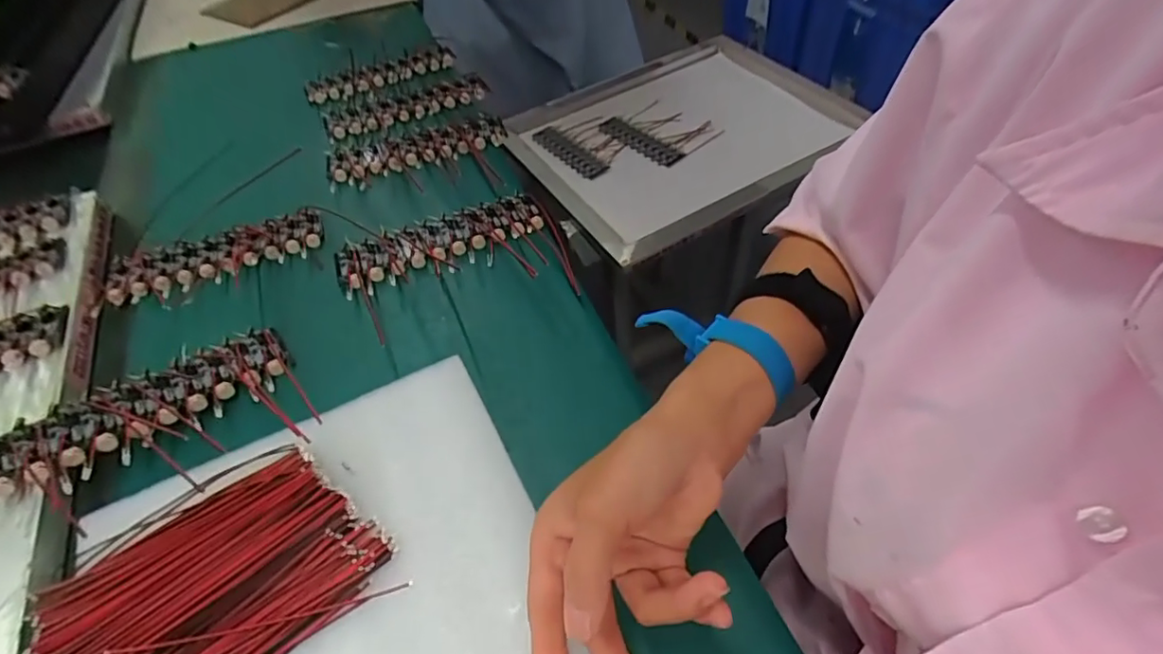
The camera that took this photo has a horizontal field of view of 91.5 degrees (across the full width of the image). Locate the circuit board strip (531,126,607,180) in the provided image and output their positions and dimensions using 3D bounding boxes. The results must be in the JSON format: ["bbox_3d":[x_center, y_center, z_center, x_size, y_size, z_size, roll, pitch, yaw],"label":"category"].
[{"bbox_3d":[-0.022,-0.296,0.958,0.047,0.011,0.166,-32,56,-18],"label":"circuit board strip"}]

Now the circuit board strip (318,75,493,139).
[{"bbox_3d":[-0.179,-0.228,0.576,0.159,0.014,0.063,-23,53,-12],"label":"circuit board strip"}]

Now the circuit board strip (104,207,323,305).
[{"bbox_3d":[-0.286,-0.059,0.444,0.156,0.008,0.062,-19,51,-14],"label":"circuit board strip"}]

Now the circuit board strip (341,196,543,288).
[{"bbox_3d":[-0.110,-0.070,0.440,0.155,0.011,0.054,-19,51,-14],"label":"circuit board strip"}]

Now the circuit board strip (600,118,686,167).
[{"bbox_3d":[0.097,-0.318,0.967,0.050,0.015,0.173,-34,56,-20],"label":"circuit board strip"}]

